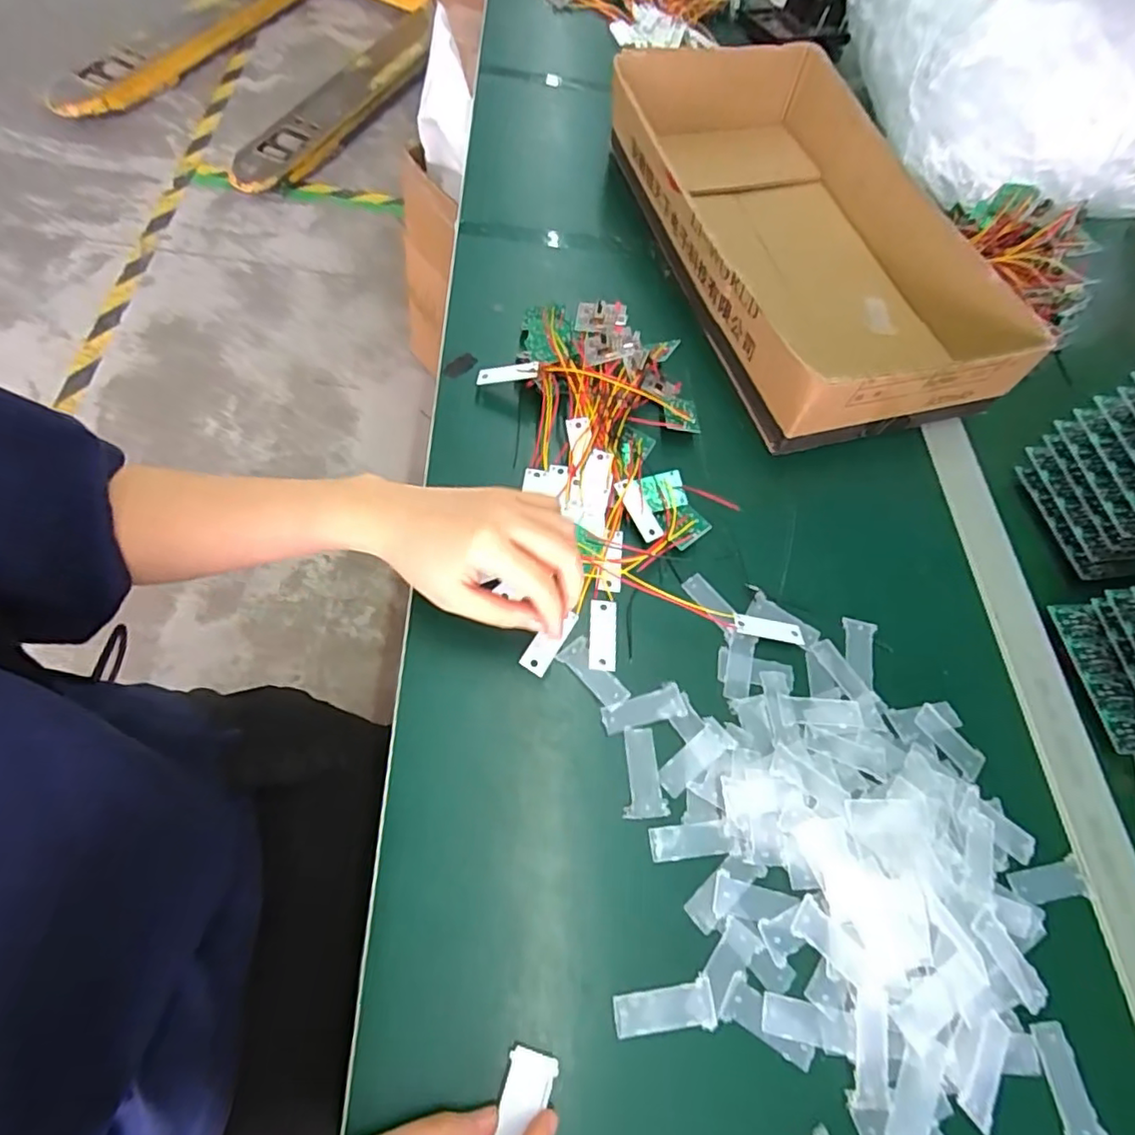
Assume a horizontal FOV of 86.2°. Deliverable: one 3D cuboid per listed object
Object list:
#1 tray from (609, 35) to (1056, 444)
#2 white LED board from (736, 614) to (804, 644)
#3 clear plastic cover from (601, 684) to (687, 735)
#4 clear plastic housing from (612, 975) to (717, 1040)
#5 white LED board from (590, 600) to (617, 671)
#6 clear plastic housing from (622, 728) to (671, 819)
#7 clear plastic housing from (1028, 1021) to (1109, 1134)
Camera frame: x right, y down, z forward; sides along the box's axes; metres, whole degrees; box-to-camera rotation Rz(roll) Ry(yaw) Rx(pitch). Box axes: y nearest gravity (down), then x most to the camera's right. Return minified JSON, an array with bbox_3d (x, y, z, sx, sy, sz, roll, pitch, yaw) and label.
[{"bbox_3d":[0.199,-0.309,0.532,0.230,0.069,0.436,-12,65,-16],"label":"tray"},{"bbox_3d":[0.130,0.039,0.390,0.045,0.006,0.013,11,61,-4],"label":"white LED board"},{"bbox_3d":[0.045,0.084,0.356,0.048,0.005,0.019,-13,66,-17],"label":"clear plastic cover"},{"bbox_3d":[0.047,0.211,0.290,0.048,0.004,0.020,1,62,-10],"label":"clear plastic housing"},{"bbox_3d":[0.022,0.043,0.381,0.017,0.007,0.047,7,61,-7],"label":"white LED board"},{"bbox_3d":[0.043,0.115,0.341,0.023,0.004,0.048,4,62,-9],"label":"clear plastic housing"},{"bbox_3d":[0.246,0.254,0.298,0.021,0.005,0.048,3,62,-9],"label":"clear plastic housing"}]

